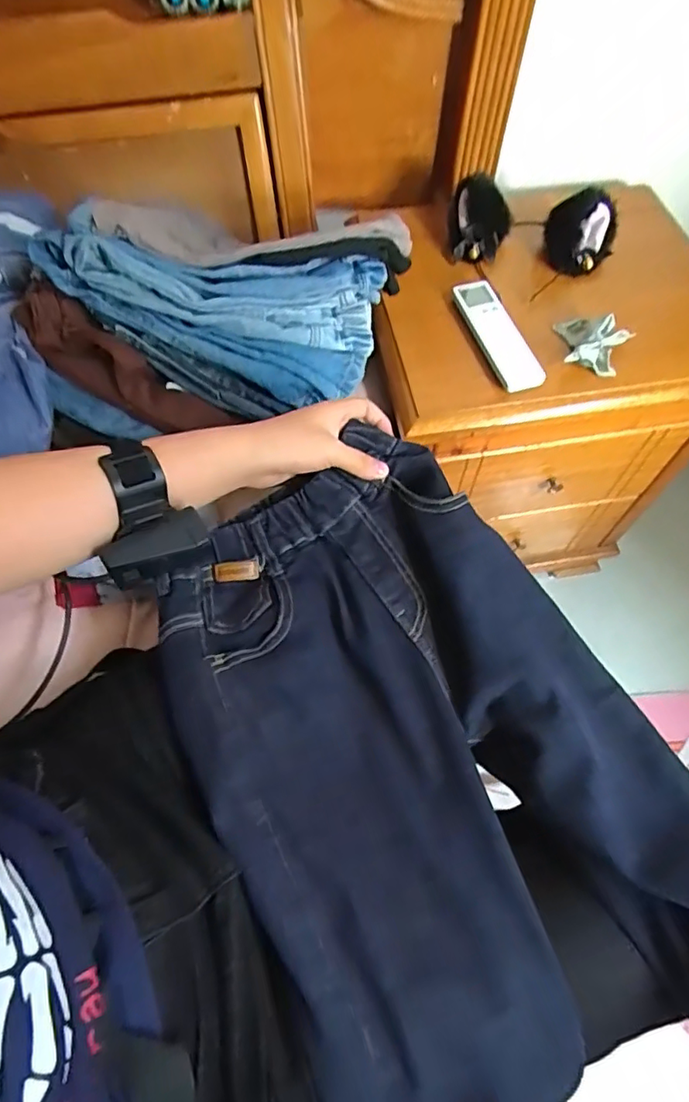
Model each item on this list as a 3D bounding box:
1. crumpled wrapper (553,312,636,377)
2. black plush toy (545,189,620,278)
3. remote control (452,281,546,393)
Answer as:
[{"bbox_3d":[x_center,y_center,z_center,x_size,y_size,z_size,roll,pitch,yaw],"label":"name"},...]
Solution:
[{"bbox_3d":[0.295,-0.249,0.676,0.086,0.035,0.079,11,64,4],"label":"crumpled wrapper"},{"bbox_3d":[0.303,-0.409,0.733,0.088,0.068,0.092,19,65,9],"label":"black plush toy"},{"bbox_3d":[0.184,-0.260,0.683,0.052,0.012,0.169,-15,65,-8],"label":"remote control"}]

